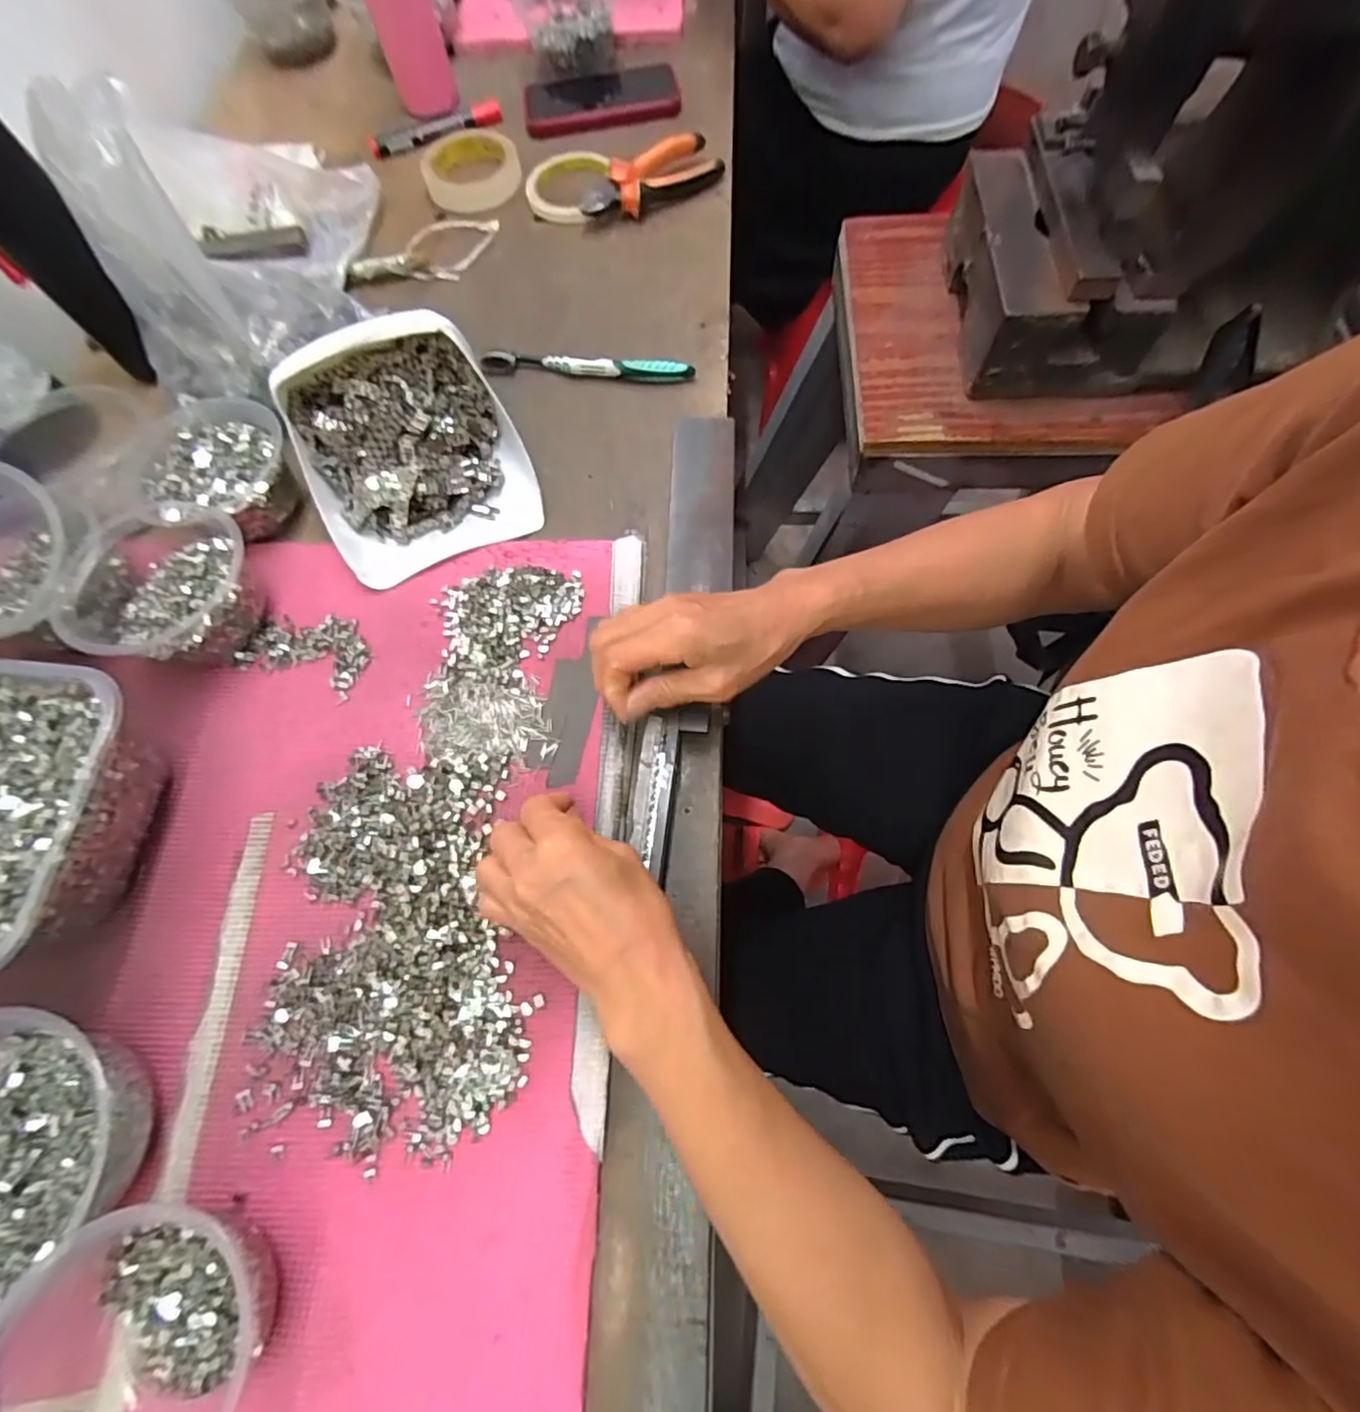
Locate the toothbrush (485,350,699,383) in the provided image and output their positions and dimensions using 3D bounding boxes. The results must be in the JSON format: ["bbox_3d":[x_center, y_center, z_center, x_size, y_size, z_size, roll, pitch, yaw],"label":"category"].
[{"bbox_3d":[-0.081,-0.290,0.523,0.183,0.018,0.015,7,69,6],"label":"toothbrush"}]

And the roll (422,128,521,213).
[{"bbox_3d":[-0.214,-0.556,0.628,0.092,0.020,0.096,-7,69,0],"label":"roll"}]

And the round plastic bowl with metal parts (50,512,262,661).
[{"bbox_3d":[-0.355,-0.076,0.424,0.121,0.056,0.117,-10,69,-1],"label":"round plastic bowl with metal parts"}]

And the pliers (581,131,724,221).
[{"bbox_3d":[-0.026,-0.518,0.597,0.141,0.031,0.054,-34,71,-10],"label":"pliers"}]

